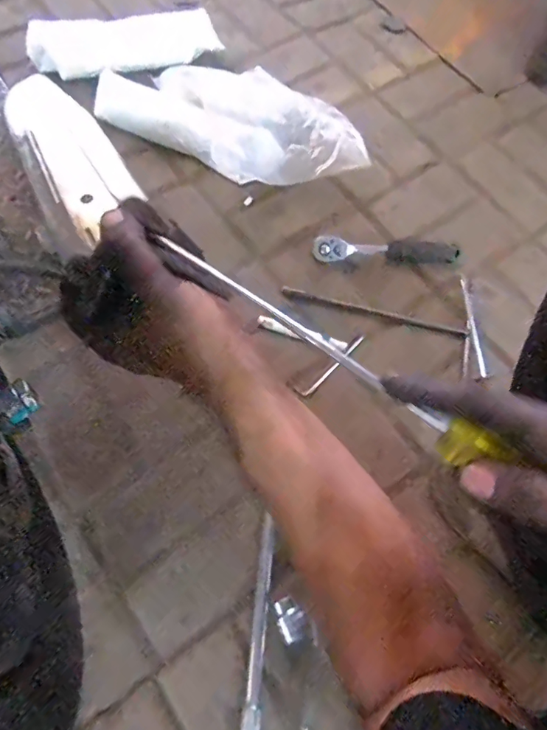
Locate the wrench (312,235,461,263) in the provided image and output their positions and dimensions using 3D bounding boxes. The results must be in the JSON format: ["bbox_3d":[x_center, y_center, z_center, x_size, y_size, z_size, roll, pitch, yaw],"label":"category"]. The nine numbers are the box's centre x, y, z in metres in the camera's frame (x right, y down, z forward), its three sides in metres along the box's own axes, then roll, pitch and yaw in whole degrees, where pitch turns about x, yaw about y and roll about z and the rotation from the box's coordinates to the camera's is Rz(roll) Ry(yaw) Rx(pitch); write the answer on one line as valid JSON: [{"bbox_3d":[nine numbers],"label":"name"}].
[{"bbox_3d":[0.188,-0.190,0.769,0.241,0.030,0.040,1,69,-2],"label":"wrench"}]

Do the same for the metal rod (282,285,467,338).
[{"bbox_3d":[0.159,-0.084,0.731,0.297,0.008,0.016,15,69,4],"label":"metal rod"}]

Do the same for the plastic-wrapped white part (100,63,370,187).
[{"bbox_3d":[-0.090,-0.429,0.809,0.510,0.118,0.217,23,70,7],"label":"plastic-wrapped white part"}]

